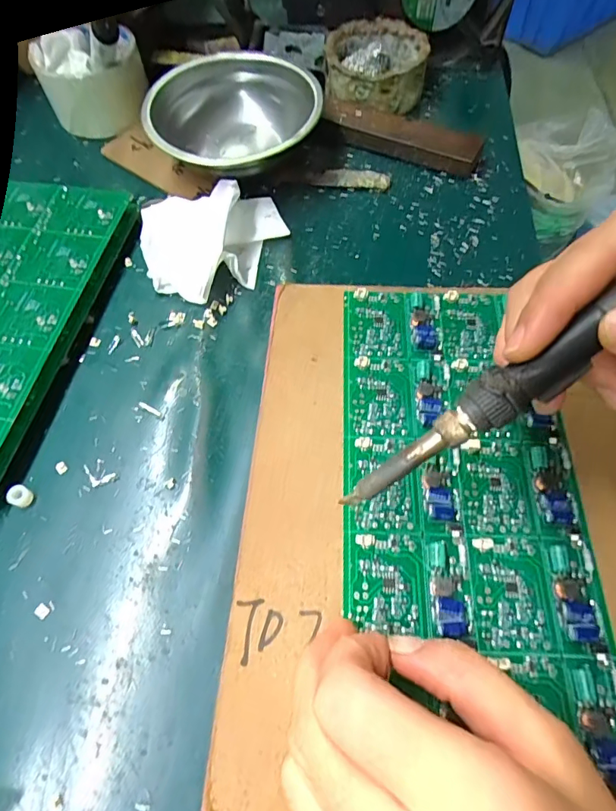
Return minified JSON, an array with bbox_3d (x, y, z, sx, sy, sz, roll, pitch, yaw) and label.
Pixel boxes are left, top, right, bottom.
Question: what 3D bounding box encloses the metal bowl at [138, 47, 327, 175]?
[{"bbox_3d":[-0.054,-0.212,0.348,0.123,0.045,0.116,-1,63,1],"label":"metal bowl"}]

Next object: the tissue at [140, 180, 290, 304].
[{"bbox_3d":[-0.062,-0.114,0.309,0.096,0.034,0.088,-15,63,-6],"label":"tissue"}]

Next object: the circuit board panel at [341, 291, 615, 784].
[{"bbox_3d":[0.069,0.030,0.213,0.104,0.008,0.206,2,63,2],"label":"circuit board panel"}]

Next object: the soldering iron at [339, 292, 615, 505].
[{"bbox_3d":[0.093,-0.021,0.153,0.198,0.014,0.018,-38,65,14],"label":"soldering iron"}]

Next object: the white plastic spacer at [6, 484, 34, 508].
[{"bbox_3d":[-0.149,0.047,0.240,0.010,0.008,0.010,-1,63,1],"label":"white plastic spacer"}]

